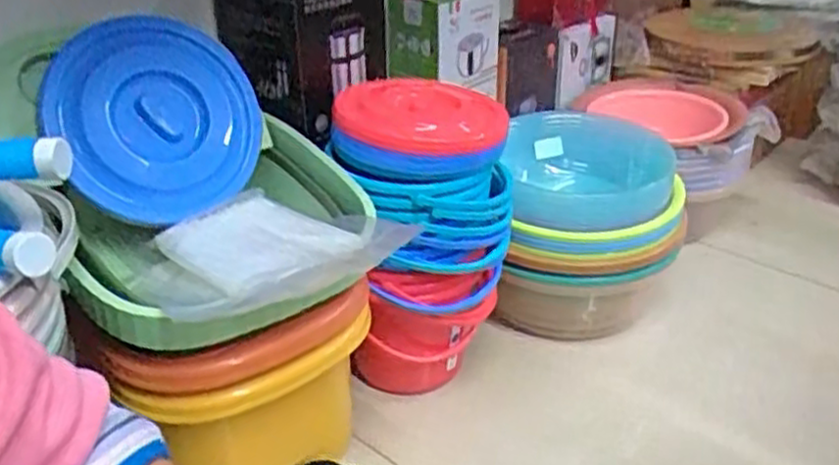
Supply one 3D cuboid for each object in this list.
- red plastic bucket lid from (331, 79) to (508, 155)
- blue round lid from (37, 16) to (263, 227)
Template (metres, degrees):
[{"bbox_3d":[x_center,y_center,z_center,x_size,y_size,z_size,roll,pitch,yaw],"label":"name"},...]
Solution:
[{"bbox_3d":[0.006,-0.161,1.010,0.218,0.041,0.207,0,29,0],"label":"red plastic bucket lid"},{"bbox_3d":[-0.314,-0.133,0.919,0.247,0.244,0.047,14,-10,-31],"label":"blue round lid"}]

